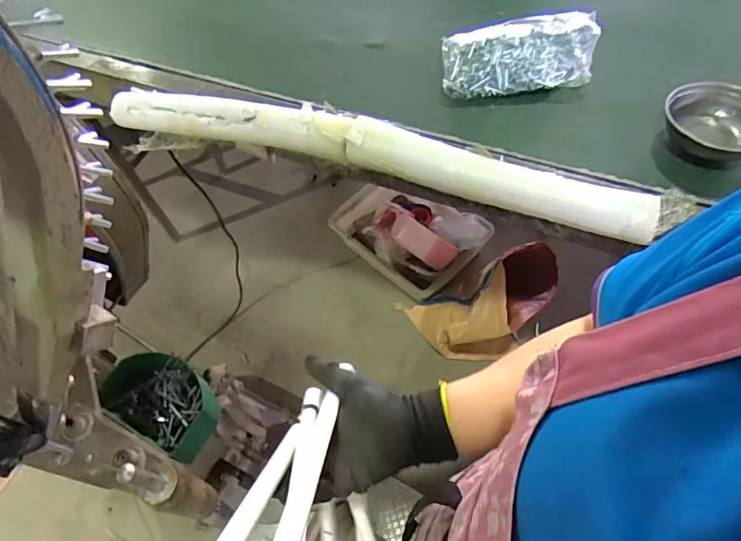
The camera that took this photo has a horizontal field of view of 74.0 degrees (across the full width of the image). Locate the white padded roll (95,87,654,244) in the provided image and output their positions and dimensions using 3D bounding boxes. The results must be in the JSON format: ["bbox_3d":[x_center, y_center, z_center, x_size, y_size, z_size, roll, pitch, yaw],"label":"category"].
[{"bbox_3d":[-0.005,-0.204,0.846,0.919,0.069,0.103,15,58,15],"label":"white padded roll"}]

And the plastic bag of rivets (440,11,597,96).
[{"bbox_3d":[0.272,-0.406,0.912,0.278,0.082,0.153,-4,55,2],"label":"plastic bag of rivets"}]

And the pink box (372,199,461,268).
[{"bbox_3d":[0.160,-0.121,1.708,0.299,0.093,0.112,37,102,5],"label":"pink box"}]

